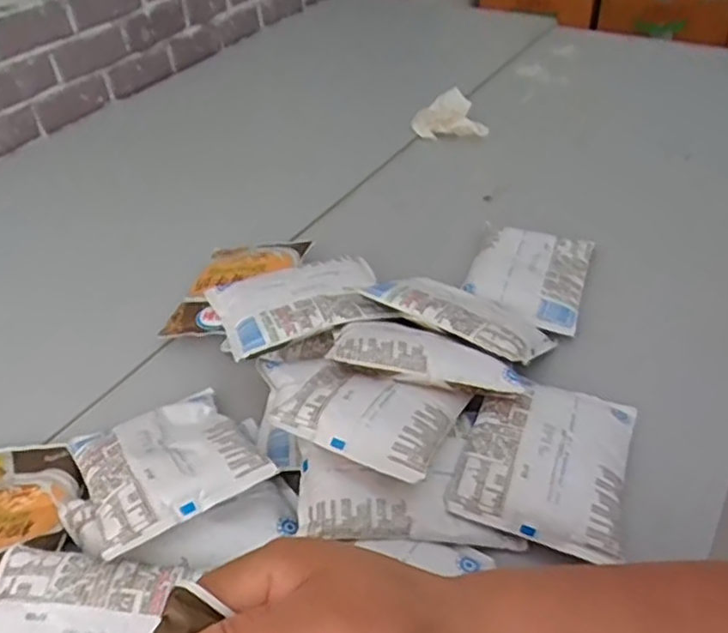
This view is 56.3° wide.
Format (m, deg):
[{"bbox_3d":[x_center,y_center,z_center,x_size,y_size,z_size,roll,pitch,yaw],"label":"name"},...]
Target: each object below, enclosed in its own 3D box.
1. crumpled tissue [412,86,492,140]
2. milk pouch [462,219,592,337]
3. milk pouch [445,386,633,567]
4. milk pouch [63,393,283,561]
[{"bbox_3d":[0.099,-0.231,0.795,0.084,0.045,0.056,-3,41,3],"label":"crumpled tissue"},{"bbox_3d":[0.136,-0.038,0.565,0.090,0.017,0.114,11,43,18],"label":"milk pouch"},{"bbox_3d":[0.112,0.083,0.419,0.094,0.023,0.120,11,43,18],"label":"milk pouch"},{"bbox_3d":[-0.122,0.084,0.416,0.095,0.016,0.116,-21,27,-24],"label":"milk pouch"}]

